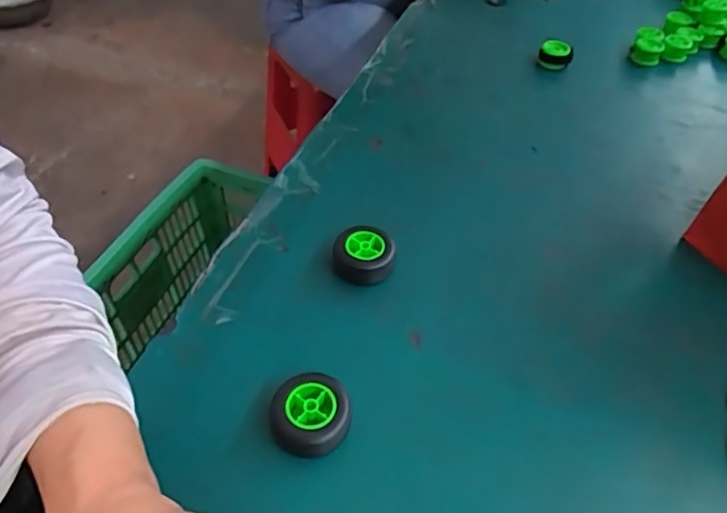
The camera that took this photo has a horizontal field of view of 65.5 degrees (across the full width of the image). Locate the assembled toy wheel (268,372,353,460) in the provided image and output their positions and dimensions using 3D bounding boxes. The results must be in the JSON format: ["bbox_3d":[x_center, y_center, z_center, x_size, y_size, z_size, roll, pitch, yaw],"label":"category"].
[{"bbox_3d":[-0.033,0.100,0.356,0.050,0.026,0.045,4,45,1],"label":"assembled toy wheel"}]

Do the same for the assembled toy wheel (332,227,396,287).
[{"bbox_3d":[0.000,0.000,0.455,0.048,0.026,0.042,4,45,1],"label":"assembled toy wheel"}]

